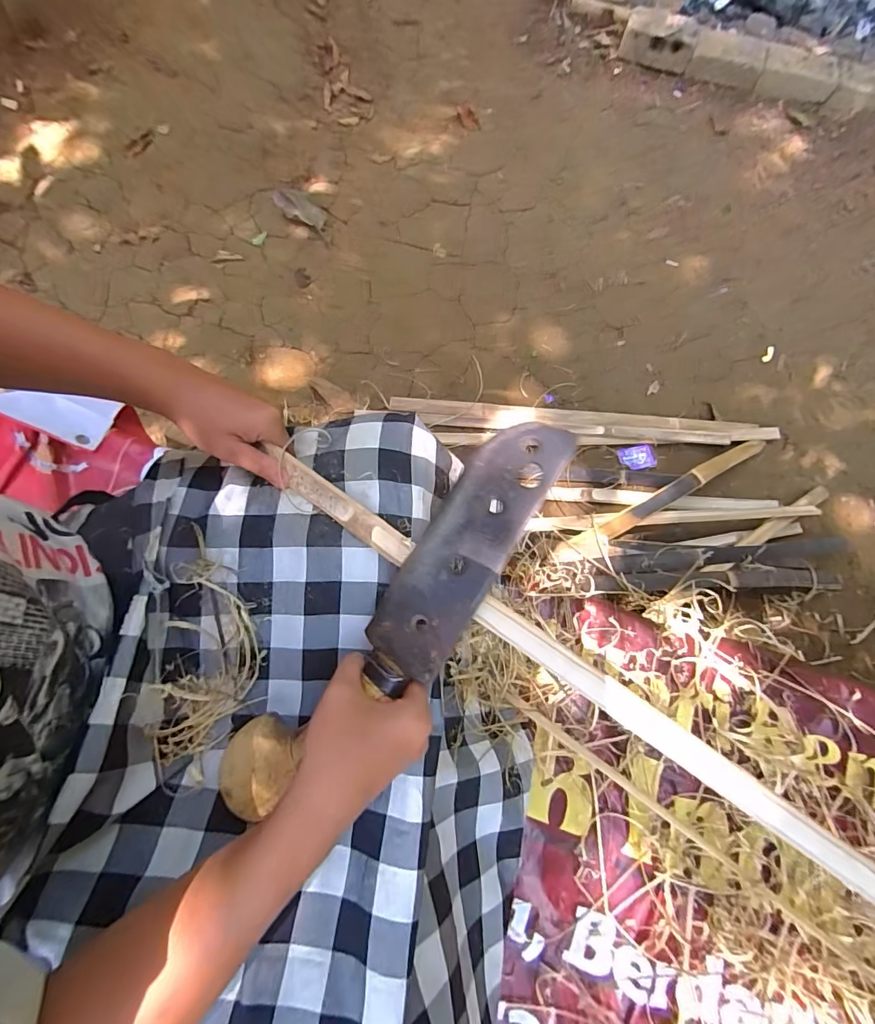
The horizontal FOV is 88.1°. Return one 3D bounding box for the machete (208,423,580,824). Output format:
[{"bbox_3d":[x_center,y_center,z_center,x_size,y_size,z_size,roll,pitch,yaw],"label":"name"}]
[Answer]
[{"bbox_3d":[-0.027,0.082,0.342,0.079,0.027,0.366,41,90,9],"label":"machete"}]

